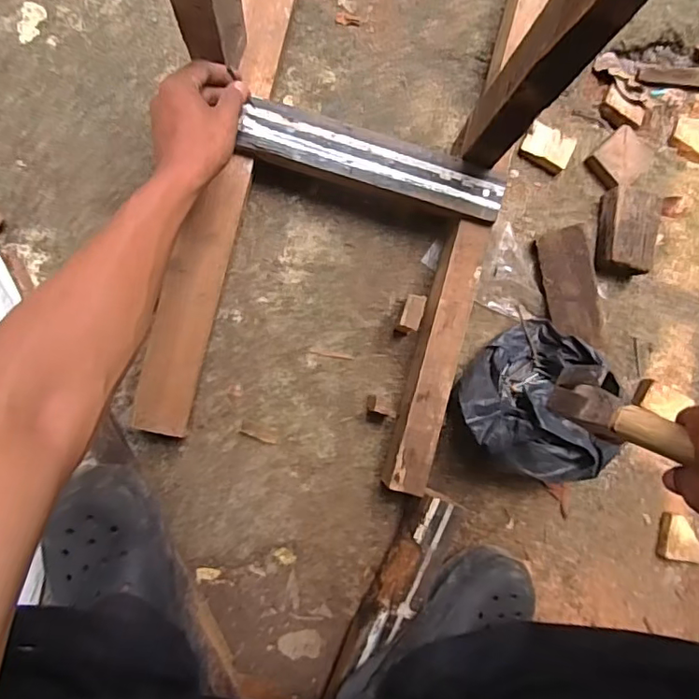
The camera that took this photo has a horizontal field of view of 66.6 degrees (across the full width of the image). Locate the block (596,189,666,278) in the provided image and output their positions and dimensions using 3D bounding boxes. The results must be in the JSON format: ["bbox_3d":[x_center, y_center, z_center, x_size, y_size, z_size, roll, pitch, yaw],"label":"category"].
[{"bbox_3d":[0.341,-0.143,0.653,0.064,0.046,0.103,9,89,-7],"label":"block"}]

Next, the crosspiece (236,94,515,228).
[{"bbox_3d":[0.027,-0.198,0.567,0.278,0.020,0.057,15,89,-5],"label":"crosspiece"}]

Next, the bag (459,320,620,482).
[{"bbox_3d":[0.213,0.055,0.613,0.183,0.093,0.175,16,89,-7],"label":"bag"}]

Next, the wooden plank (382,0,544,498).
[{"bbox_3d":[0.159,-0.226,0.616,0.044,0.060,0.788,15,89,-7],"label":"wooden plank"}]

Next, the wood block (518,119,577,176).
[{"bbox_3d":[0.242,-0.246,0.650,0.059,0.018,0.046,26,87,-6],"label":"wood block"}]

